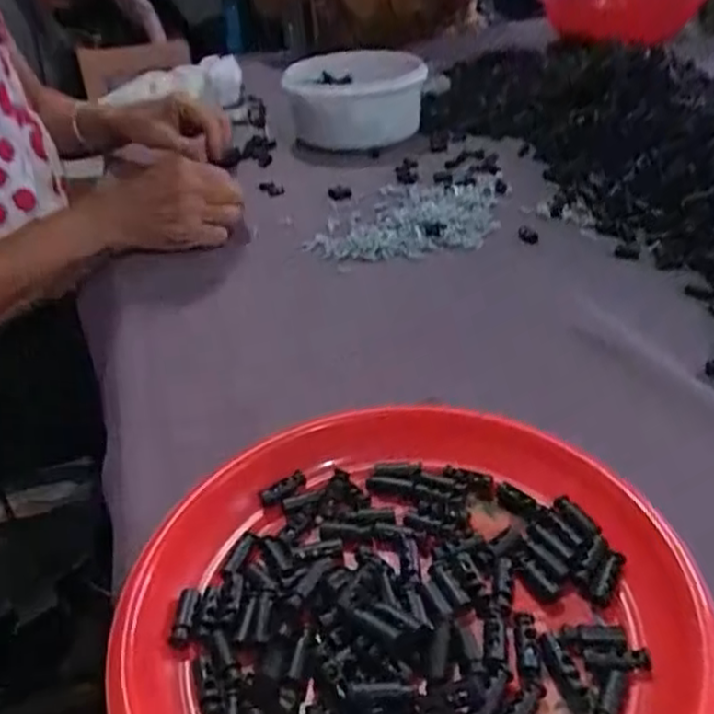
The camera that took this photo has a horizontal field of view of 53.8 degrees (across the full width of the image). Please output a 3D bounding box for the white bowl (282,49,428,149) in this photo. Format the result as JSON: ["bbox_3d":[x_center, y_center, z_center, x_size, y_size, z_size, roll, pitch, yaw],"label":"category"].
[{"bbox_3d":[-0.005,-0.330,0.882,0.161,0.087,0.184,-9,35,-3],"label":"white bowl"}]

